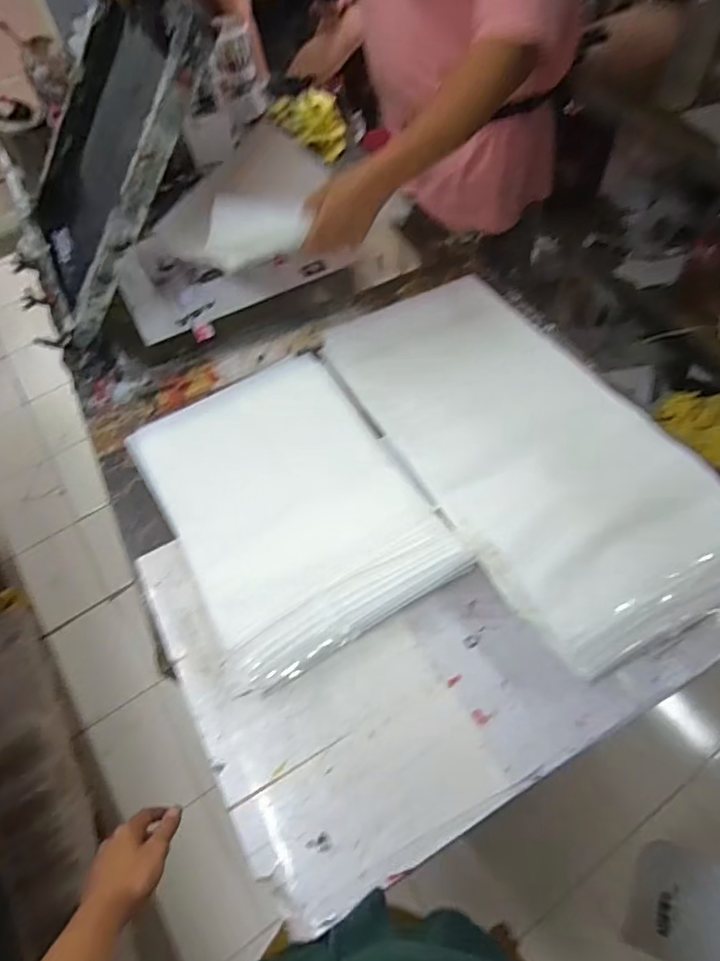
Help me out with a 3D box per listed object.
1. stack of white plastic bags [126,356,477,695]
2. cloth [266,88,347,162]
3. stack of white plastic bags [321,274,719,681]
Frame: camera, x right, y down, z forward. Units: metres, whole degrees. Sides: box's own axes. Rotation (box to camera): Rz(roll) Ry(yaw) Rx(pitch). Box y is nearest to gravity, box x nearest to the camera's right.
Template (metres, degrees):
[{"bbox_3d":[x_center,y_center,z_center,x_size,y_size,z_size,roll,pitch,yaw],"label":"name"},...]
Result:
[{"bbox_3d":[-0.101,0.014,0.750,0.302,0.044,0.437,-27,59,-12],"label":"stack of white plastic bags"},{"bbox_3d":[-0.115,-0.791,1.238,0.148,0.078,0.196,-14,58,-4],"label":"cloth"},{"bbox_3d":[0.212,-0.071,0.759,0.315,0.089,0.648,-29,60,-13],"label":"stack of white plastic bags"}]

